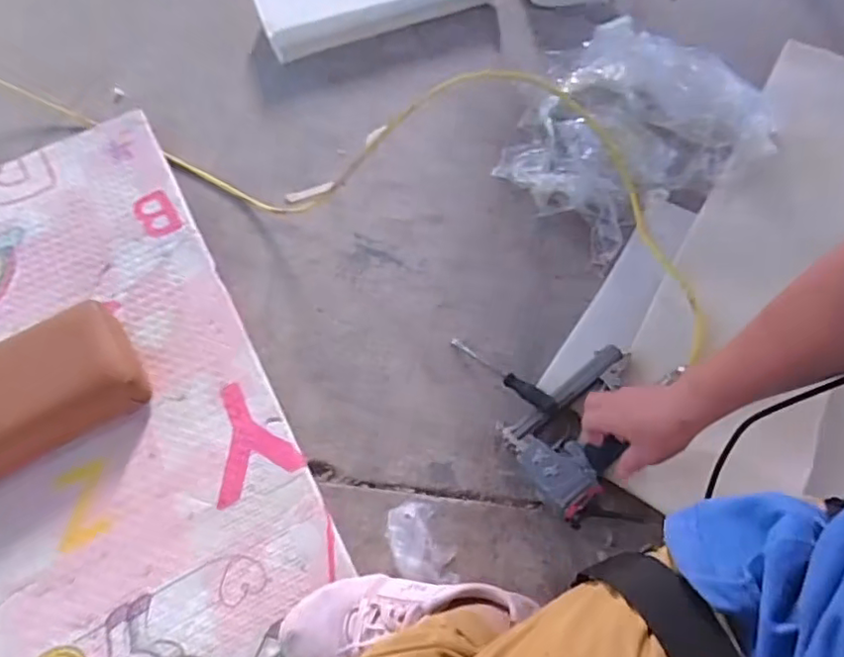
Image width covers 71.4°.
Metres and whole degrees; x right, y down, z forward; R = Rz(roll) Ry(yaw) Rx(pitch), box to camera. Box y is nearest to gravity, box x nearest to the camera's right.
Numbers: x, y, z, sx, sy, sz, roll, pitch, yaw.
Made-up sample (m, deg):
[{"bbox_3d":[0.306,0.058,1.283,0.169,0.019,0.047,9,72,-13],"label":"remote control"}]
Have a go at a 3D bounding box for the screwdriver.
[{"bbox_3d":[0.098,0.056,0.726,0.020,0.027,0.161,-38,48,-20],"label":"screwdriver"}]

